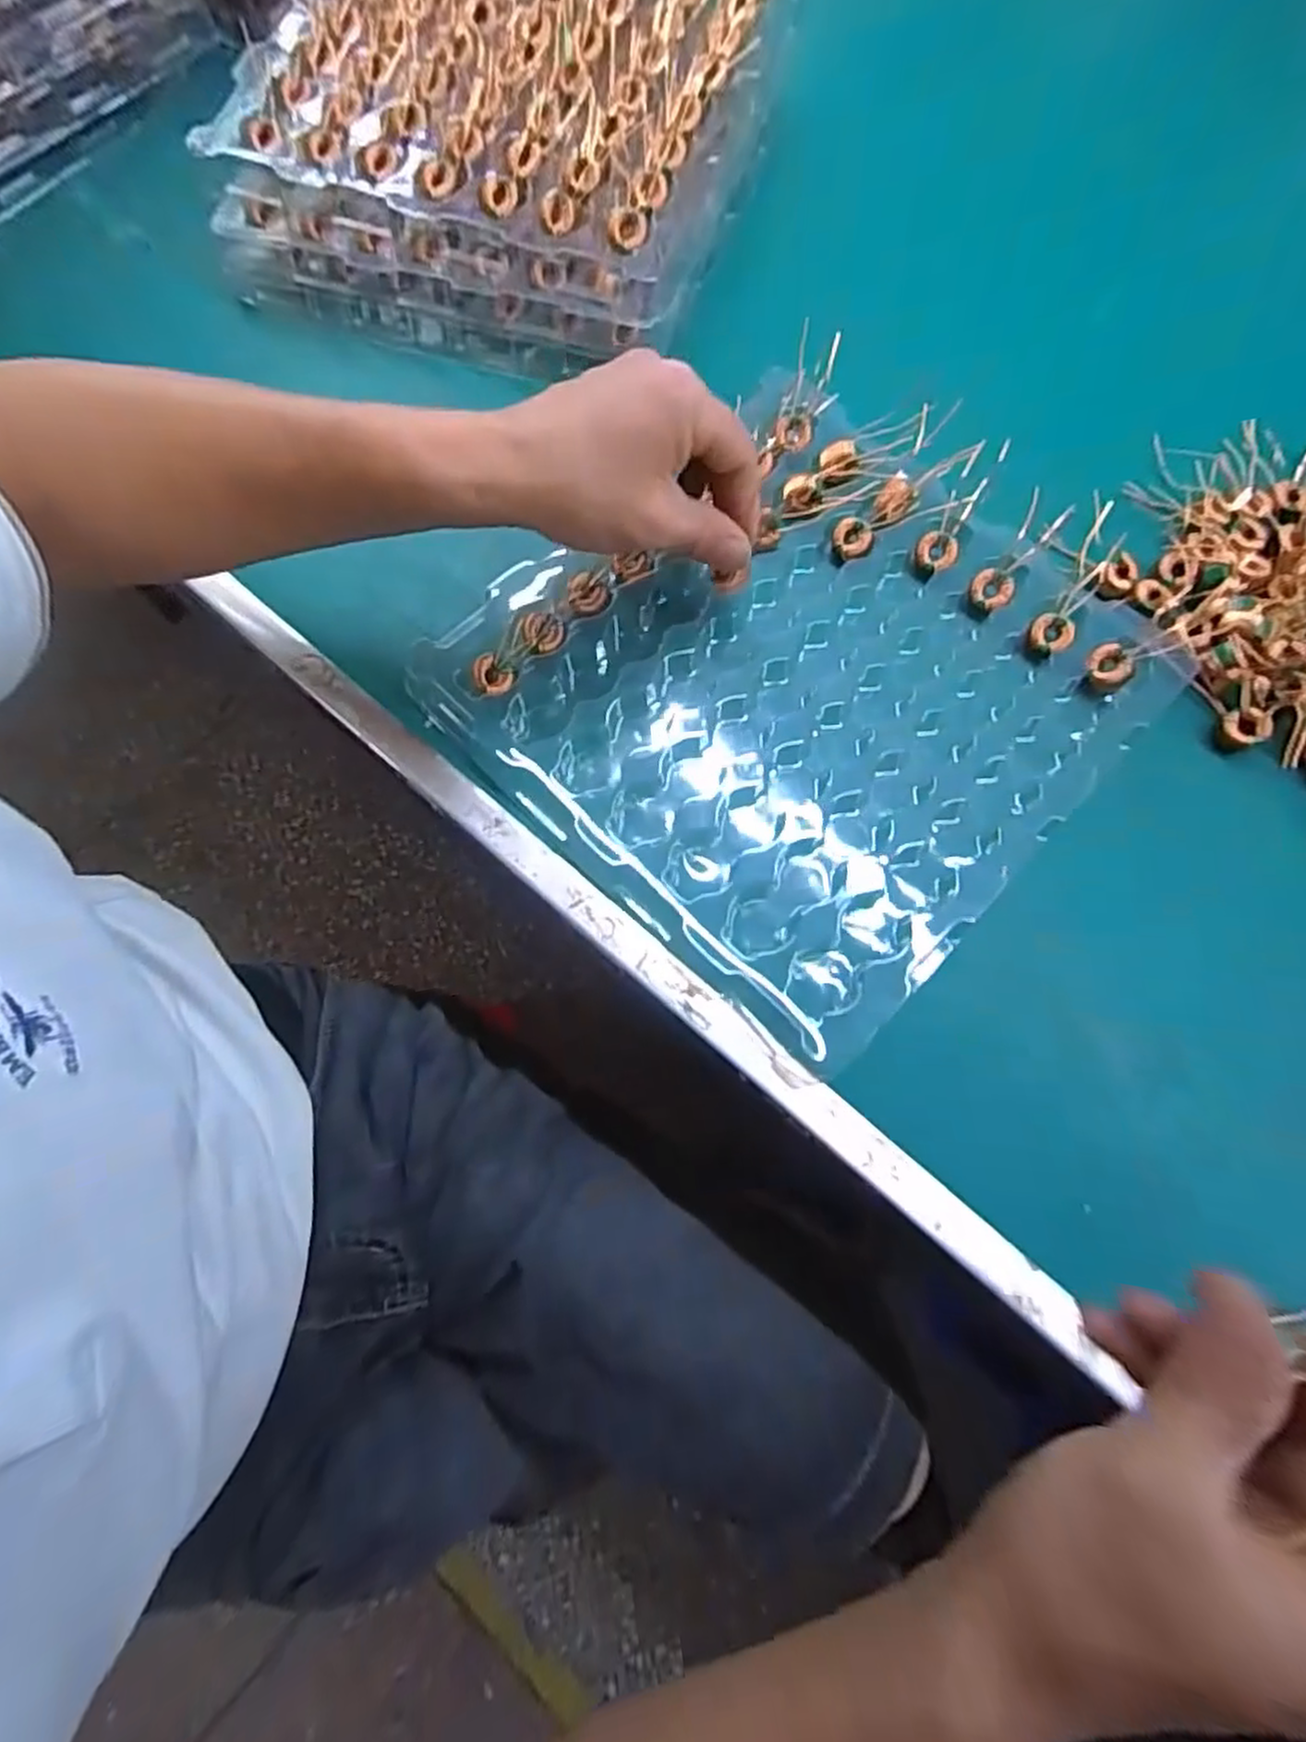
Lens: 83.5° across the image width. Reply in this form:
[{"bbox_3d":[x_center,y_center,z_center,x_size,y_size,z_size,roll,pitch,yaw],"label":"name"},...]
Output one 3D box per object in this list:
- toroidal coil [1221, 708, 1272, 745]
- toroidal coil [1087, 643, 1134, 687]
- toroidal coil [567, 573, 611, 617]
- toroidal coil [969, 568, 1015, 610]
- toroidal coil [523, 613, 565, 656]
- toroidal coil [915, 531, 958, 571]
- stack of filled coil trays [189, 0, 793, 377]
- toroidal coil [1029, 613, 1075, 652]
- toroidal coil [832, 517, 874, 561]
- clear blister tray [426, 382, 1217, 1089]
[{"bbox_3d":[0.294,-0.071,0.365,0.017,0.014,0.019,-29,75,-8],"label":"toroidal coil"},{"bbox_3d":[0.230,-0.104,0.369,0.021,0.004,0.021,-1,86,10],"label":"toroidal coil"},{"bbox_3d":[-0.033,-0.144,0.384,0.021,0.010,0.020,0,73,0],"label":"toroidal coil"},{"bbox_3d":[0.179,-0.149,0.386,0.021,0.007,0.020,0,73,0],"label":"toroidal coil"},{"bbox_3d":[-0.056,-0.120,0.373,0.020,0.005,0.022,0,73,0],"label":"toroidal coil"},{"bbox_3d":[0.153,-0.174,0.396,0.022,0.007,0.020,0,73,0],"label":"toroidal coil"},{"bbox_3d":[-0.089,-0.474,0.454,0.300,0.094,0.302,14,74,5],"label":"stack of filled coil trays"},{"bbox_3d":[0.206,-0.123,0.378,0.020,0.008,0.018,38,77,11],"label":"toroidal coil"},{"bbox_3d":[0.109,-0.181,0.399,0.022,0.010,0.021,0,73,0],"label":"toroidal coil"},{"bbox_3d":[0.072,-0.098,0.371,0.280,0.022,0.276,-44,78,-12],"label":"clear blister tray"}]

